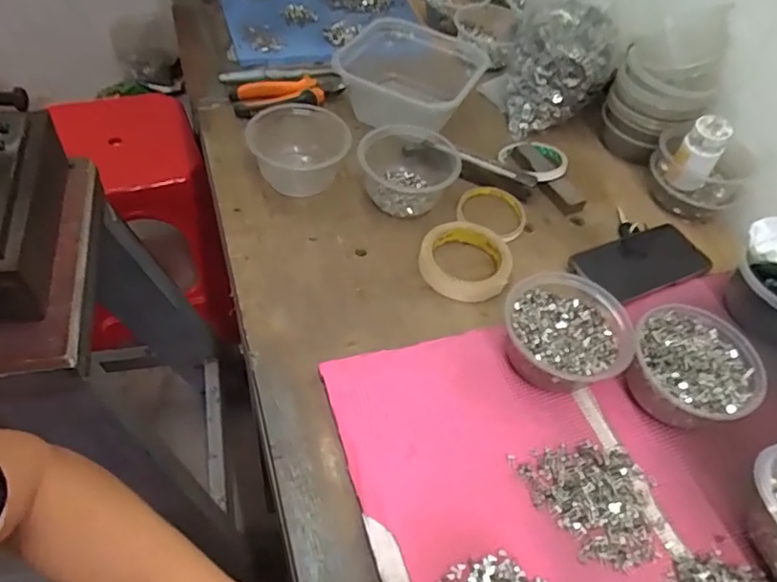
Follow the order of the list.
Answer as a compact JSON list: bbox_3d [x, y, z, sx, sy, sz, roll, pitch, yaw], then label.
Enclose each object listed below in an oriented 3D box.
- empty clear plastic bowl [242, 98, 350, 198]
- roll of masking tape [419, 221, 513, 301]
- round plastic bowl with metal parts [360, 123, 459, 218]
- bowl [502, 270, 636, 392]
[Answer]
[{"bbox_3d":[-0.100,-0.164,0.679,0.108,0.052,0.106,3,52,-4],"label":"empty clear plastic bowl"},{"bbox_3d":[0.085,-0.037,0.643,0.098,0.019,0.102,3,52,-4],"label":"roll of masking tape"},{"bbox_3d":[0.025,-0.151,0.687,0.110,0.064,0.112,3,52,-4],"label":"round plastic bowl with metal parts"},{"bbox_3d":[0.166,0.041,0.548,0.112,0.056,0.116,3,52,-4],"label":"bowl"}]

